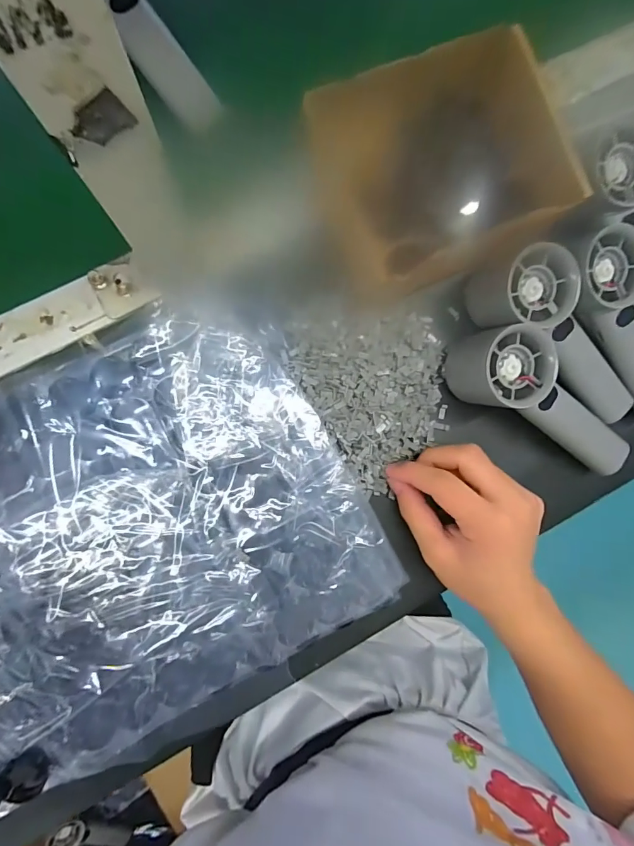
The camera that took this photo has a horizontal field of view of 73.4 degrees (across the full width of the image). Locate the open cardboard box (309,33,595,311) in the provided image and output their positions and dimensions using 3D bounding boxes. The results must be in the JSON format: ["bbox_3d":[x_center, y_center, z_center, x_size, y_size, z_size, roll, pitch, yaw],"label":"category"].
[{"bbox_3d":[0.090,-0.185,0.312,0.159,0.069,0.138,-21,89,-6],"label":"open cardboard box"}]

